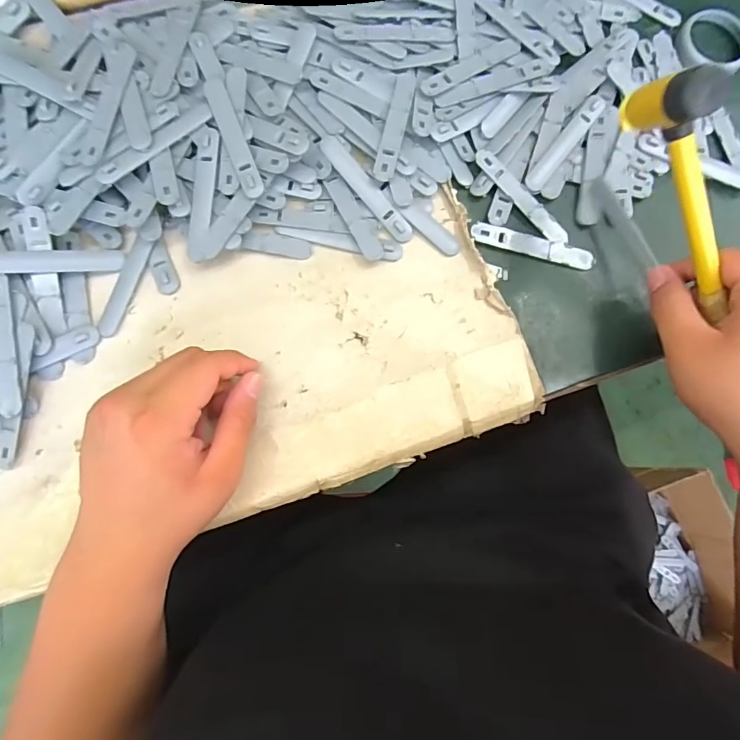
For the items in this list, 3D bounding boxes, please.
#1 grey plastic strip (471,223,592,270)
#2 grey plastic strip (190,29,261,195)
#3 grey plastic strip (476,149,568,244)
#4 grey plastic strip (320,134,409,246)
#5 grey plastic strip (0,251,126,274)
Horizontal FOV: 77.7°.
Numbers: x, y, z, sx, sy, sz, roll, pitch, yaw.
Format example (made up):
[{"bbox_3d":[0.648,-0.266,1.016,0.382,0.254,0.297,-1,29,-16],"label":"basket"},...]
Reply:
[{"bbox_3d":[0.123,-0.094,0.345,0.094,0.005,0.016,14,78,0],"label":"grey plastic strip"},{"bbox_3d":[-0.103,-0.185,0.327,0.017,0.006,0.135,-20,80,-6],"label":"grey plastic strip"},{"bbox_3d":[0.116,-0.132,0.348,0.016,0.006,0.092,-41,83,-10],"label":"grey plastic strip"},{"bbox_3d":[-0.003,-0.134,0.340,0.015,0.004,0.095,-40,91,-2],"label":"grey plastic strip"},{"bbox_3d":[-0.220,-0.074,0.313,0.092,0.006,0.016,-7,71,-27],"label":"grey plastic strip"}]

